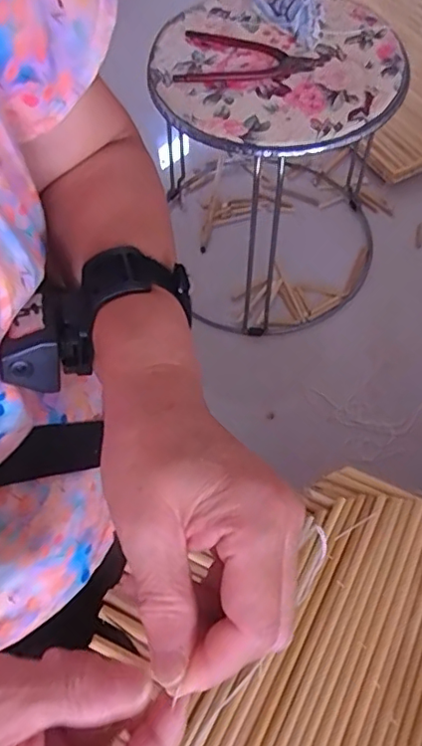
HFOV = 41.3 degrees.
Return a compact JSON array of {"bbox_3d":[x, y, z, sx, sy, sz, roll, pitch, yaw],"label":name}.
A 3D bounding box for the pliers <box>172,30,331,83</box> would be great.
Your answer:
[{"bbox_3d":[0.048,-0.362,0.642,0.166,0.011,0.096,6,61,5],"label":"pliers"}]

